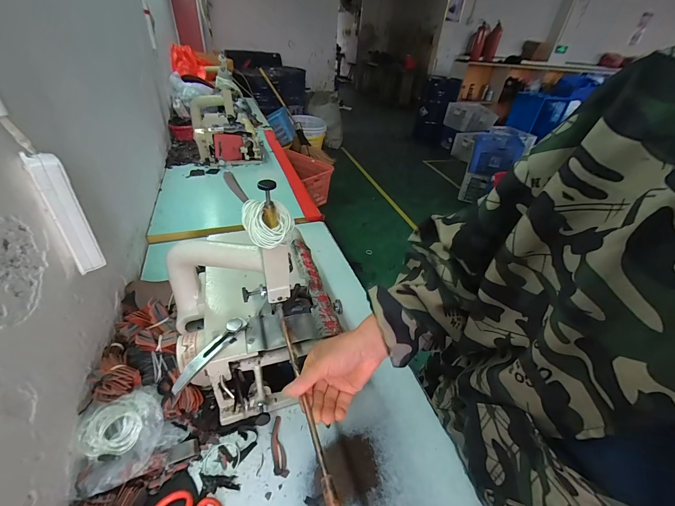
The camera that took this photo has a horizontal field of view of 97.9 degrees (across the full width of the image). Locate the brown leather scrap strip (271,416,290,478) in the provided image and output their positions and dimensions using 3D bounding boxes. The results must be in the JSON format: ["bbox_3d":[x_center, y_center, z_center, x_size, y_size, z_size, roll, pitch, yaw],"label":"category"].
[{"bbox_3d":[-0.095,0.307,0.469,0.021,0.004,0.086,-6,39,-15],"label":"brown leather scrap strip"}]

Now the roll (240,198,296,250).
[{"bbox_3d":[-0.092,-0.039,0.391,0.063,0.063,0.037,-6,5,-10],"label":"roll"}]

